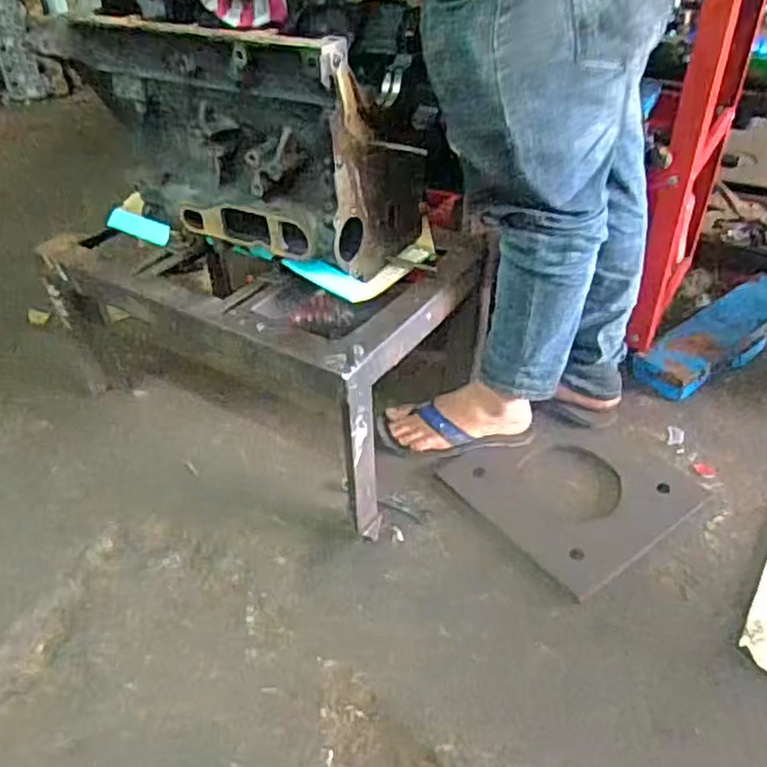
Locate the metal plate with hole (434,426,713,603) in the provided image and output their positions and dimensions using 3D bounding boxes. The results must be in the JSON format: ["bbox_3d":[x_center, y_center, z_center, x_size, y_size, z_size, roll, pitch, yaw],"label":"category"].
[{"bbox_3d":[0.300,0.158,1.119,0.319,0.019,0.286,-27,47,-28],"label":"metal plate with hole"}]

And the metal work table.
[{"bbox_3d":[-0.184,-0.099,1.185,0.630,0.333,0.397,22,46,26],"label":"metal work table"}]

